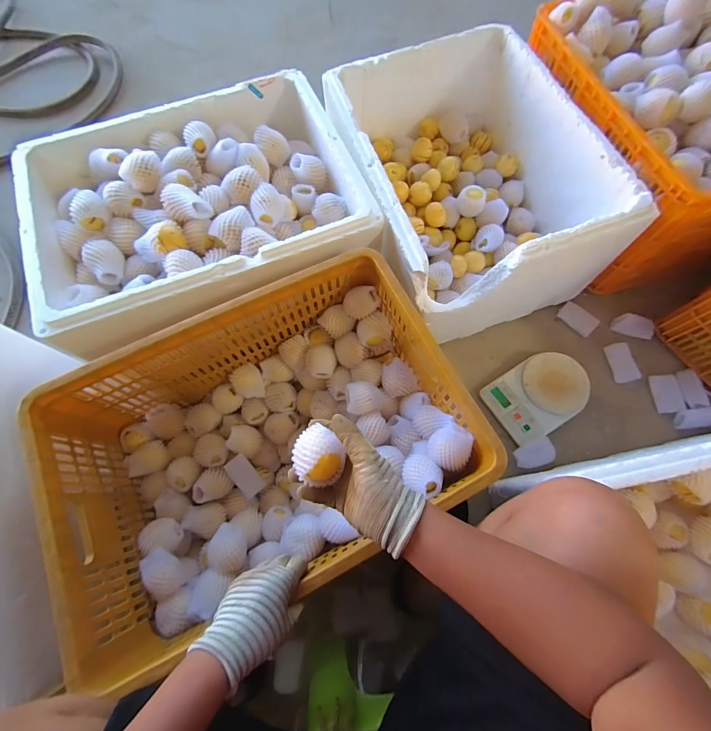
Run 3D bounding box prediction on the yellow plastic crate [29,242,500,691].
[{"bbox_3d":[-0.137,0.120,0.603,0.572,0.252,0.402,-25,73,-8],"label":"yellow plastic crate"}]

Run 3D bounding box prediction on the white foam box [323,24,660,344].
[{"bbox_3d":[0.233,-0.394,0.808,0.462,0.298,0.586,-17,72,-5],"label":"white foam box"}]

